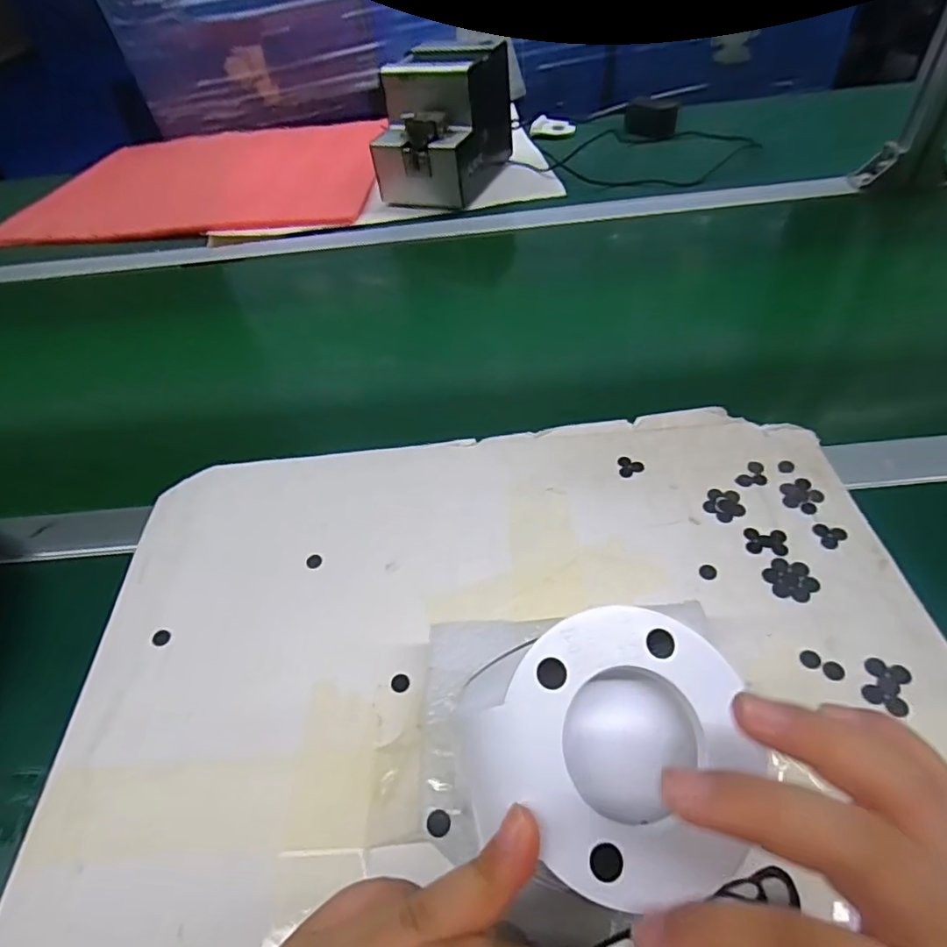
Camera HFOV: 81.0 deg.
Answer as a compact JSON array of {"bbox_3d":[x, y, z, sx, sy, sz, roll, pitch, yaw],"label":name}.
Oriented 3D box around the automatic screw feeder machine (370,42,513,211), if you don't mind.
[{"bbox_3d":[-0.040,-0.464,0.744,0.125,0.138,0.183,13,51,19],"label":"automatic screw feeder machine"}]

